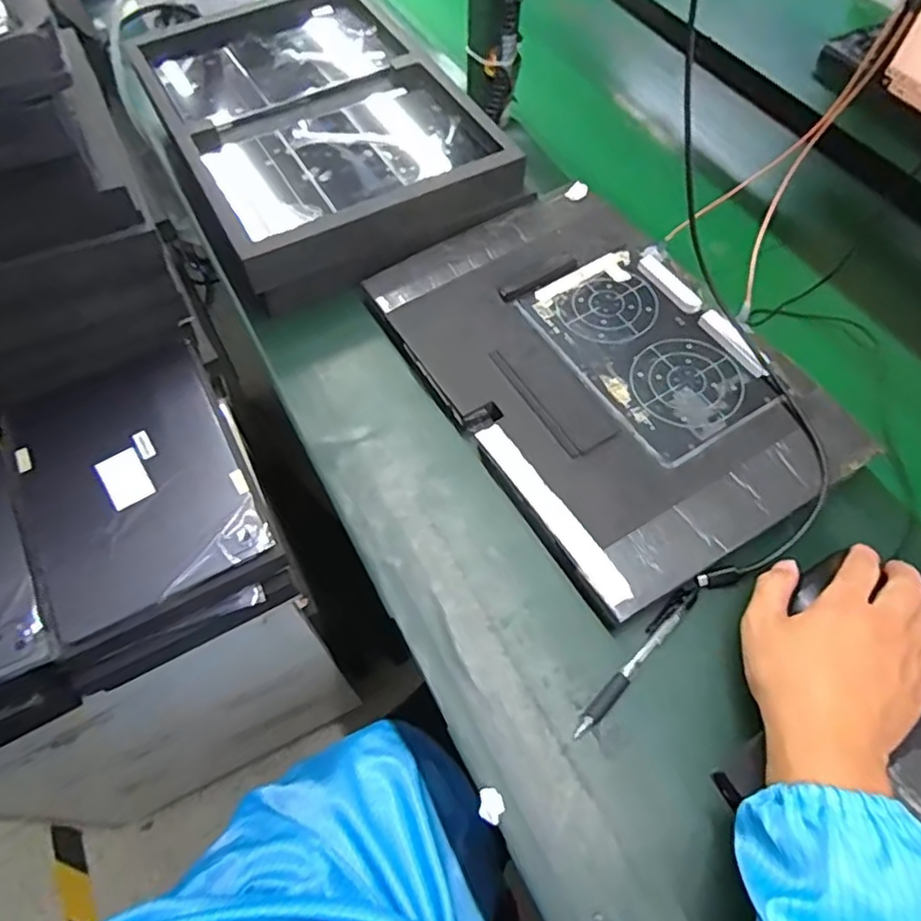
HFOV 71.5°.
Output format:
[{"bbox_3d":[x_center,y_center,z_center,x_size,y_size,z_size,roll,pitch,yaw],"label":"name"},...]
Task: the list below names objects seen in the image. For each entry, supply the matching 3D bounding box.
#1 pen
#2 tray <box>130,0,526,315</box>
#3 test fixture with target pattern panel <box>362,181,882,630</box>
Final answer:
[{"bbox_3d":[0.126,0.138,0.452,0.014,0.006,0.141,40,72,20],"label":"pen"},{"bbox_3d":[-0.169,-0.391,0.704,0.293,0.060,0.450,-27,65,-10],"label":"tray"},{"bbox_3d":[0.115,-0.085,0.556,0.257,0.025,0.385,-31,66,-12],"label":"test fixture with target pattern panel"}]

